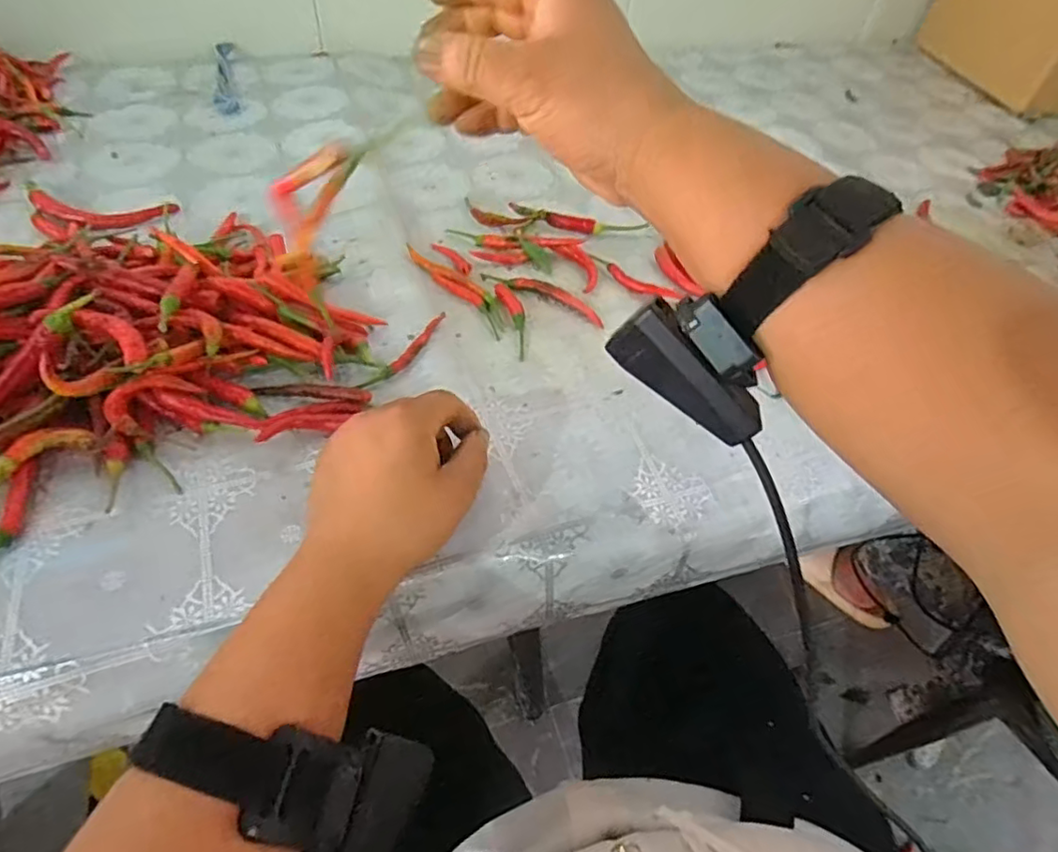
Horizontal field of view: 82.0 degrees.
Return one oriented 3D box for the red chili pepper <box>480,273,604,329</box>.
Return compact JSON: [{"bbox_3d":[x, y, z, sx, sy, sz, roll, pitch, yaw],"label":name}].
[{"bbox_3d":[0.012,-0.106,0.478,0.105,0.007,0.020,27,53,15],"label":"red chili pepper"}]

